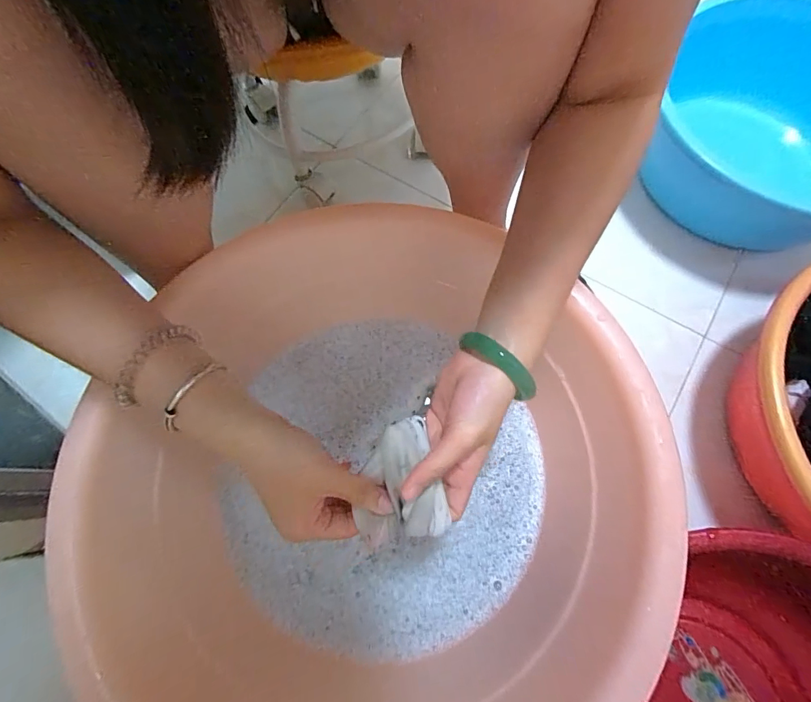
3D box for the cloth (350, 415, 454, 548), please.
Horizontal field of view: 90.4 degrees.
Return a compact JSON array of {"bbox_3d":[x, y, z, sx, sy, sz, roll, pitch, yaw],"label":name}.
[{"bbox_3d":[-0.010,0.096,0.301,0.066,0.028,0.085,-14,68,-3],"label":"cloth"}]

